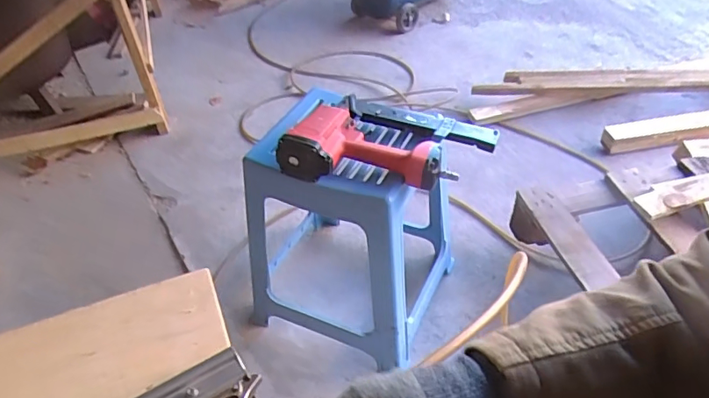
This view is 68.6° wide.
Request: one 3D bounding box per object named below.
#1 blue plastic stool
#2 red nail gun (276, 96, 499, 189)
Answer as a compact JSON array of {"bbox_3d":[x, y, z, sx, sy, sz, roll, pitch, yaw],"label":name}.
[{"bbox_3d":[0.000,0.040,1.073,0.352,0.476,0.362,16,47,20],"label":"blue plastic stool"},{"bbox_3d":[0.062,-0.097,0.877,0.345,0.077,0.171,5,44,10],"label":"red nail gun"}]

